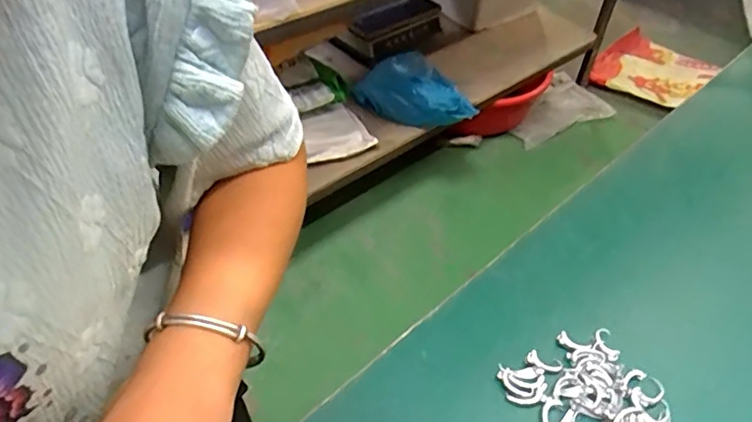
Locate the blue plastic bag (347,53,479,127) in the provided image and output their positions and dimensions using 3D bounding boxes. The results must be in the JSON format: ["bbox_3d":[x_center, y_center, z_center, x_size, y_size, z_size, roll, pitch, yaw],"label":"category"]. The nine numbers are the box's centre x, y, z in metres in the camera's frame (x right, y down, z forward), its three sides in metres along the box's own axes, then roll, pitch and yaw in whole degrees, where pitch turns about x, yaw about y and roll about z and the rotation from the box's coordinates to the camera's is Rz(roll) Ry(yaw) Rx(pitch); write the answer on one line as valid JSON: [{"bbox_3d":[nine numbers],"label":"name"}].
[{"bbox_3d":[0.091,-0.289,1.288,0.285,0.107,0.140,15,47,10],"label":"blue plastic bag"}]

